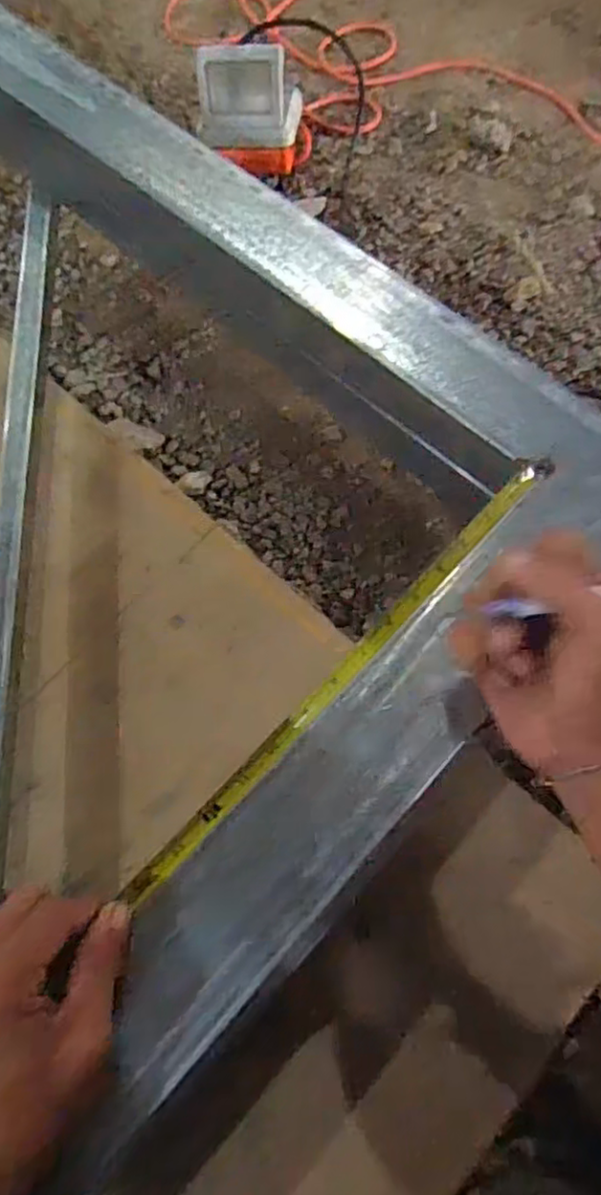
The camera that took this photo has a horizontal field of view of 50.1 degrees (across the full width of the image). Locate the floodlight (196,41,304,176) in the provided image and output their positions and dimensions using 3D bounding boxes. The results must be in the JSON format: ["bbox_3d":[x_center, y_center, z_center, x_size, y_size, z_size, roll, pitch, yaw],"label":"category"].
[{"bbox_3d":[-0.057,-0.579,0.775,0.125,0.121,0.068,1,69,1],"label":"floodlight"}]

